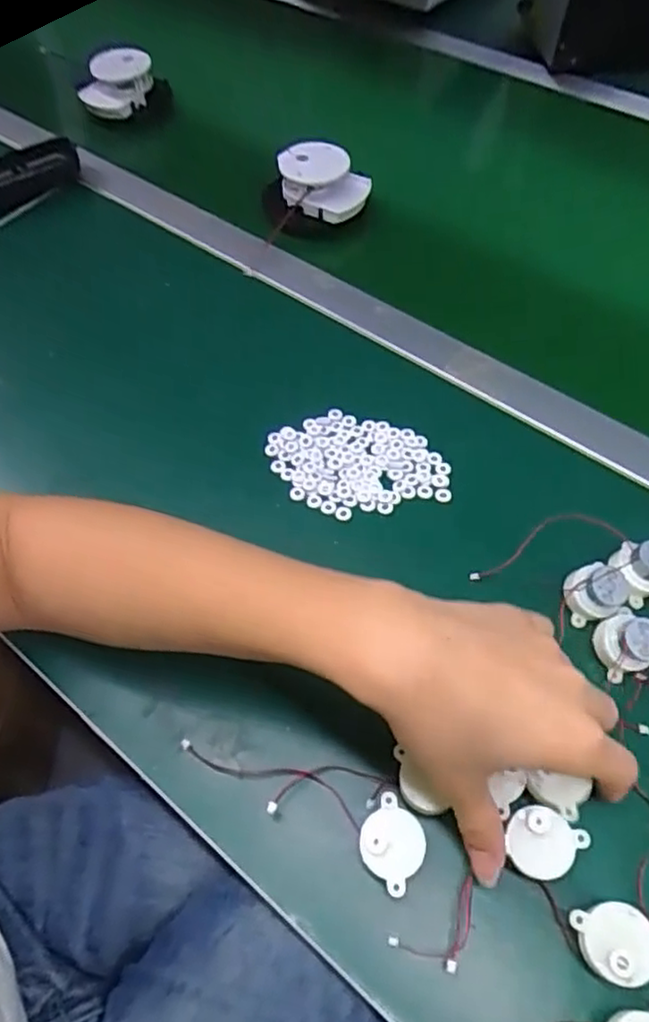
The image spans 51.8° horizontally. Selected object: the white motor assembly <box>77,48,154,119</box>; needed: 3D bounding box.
[{"bbox_3d":[-0.234,-0.478,0.753,0.084,0.064,0.050,-4,58,0],"label":"white motor assembly"}]

